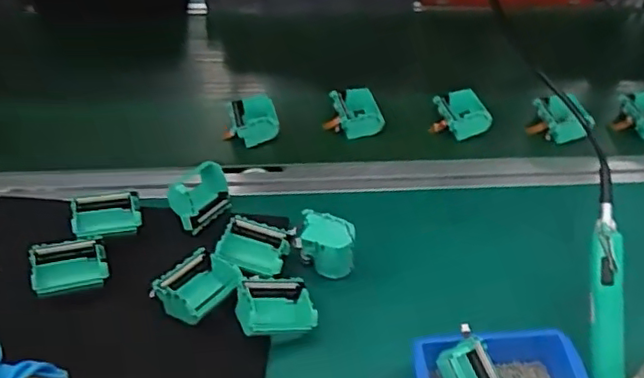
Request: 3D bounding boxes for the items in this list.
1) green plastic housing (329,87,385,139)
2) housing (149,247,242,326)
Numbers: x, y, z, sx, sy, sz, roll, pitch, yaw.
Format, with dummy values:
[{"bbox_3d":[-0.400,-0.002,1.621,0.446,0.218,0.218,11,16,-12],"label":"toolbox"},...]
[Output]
[{"bbox_3d":[0.048,-0.103,0.841,0.061,0.040,0.074,-9,45,-12],"label":"green plastic housing"},{"bbox_3d":[-0.124,0.097,0.603,0.064,0.038,0.072,31,51,27],"label":"housing"}]

